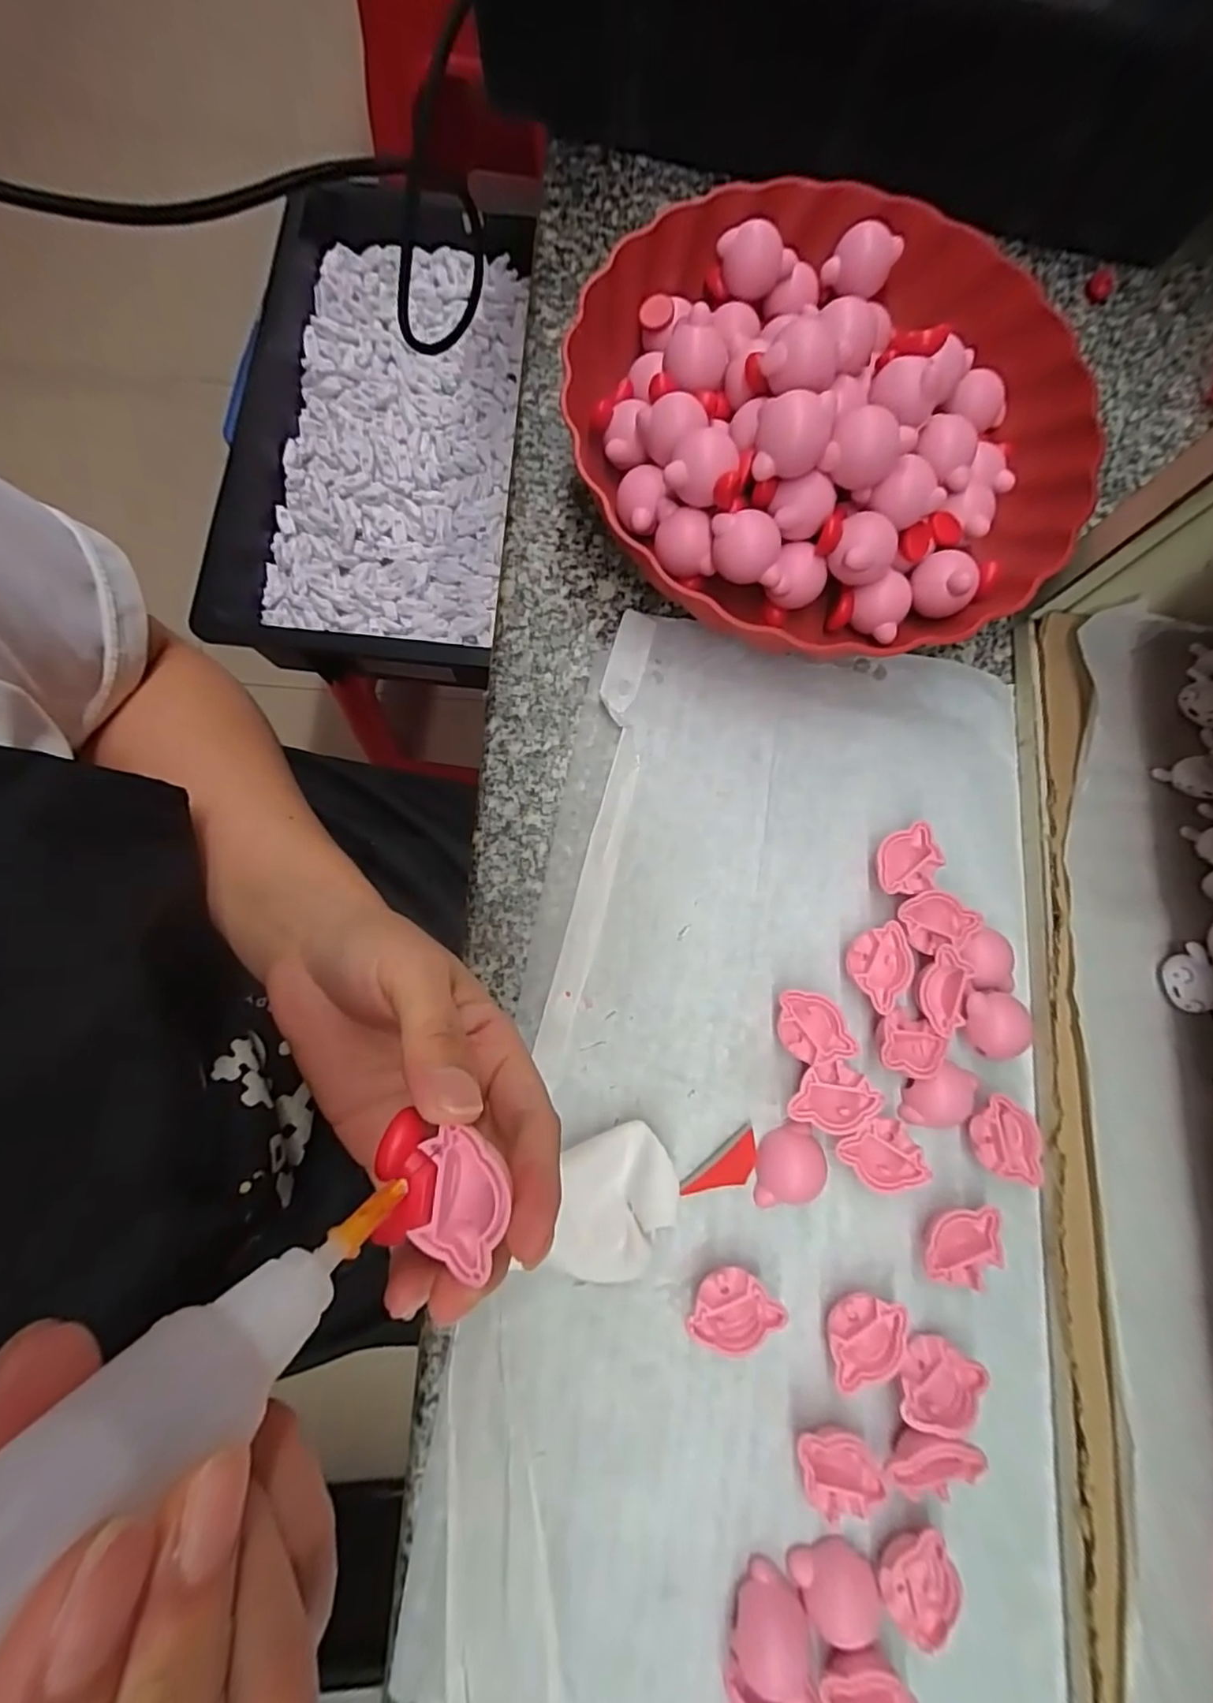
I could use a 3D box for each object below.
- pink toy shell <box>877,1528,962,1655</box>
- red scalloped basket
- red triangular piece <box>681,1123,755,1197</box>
[{"bbox_3d":[0.116,0.267,0.221,0.029,0.010,0.029,0,79,-2],"label":"pink toy shell"},{"bbox_3d":[0.108,-0.208,0.280,0.230,0.071,0.216,0,79,-2],"label":"red scalloped basket"},{"bbox_3d":[0.049,0.132,0.249,0.037,0.006,0.016,-37,83,-9],"label":"red triangular piece"}]

